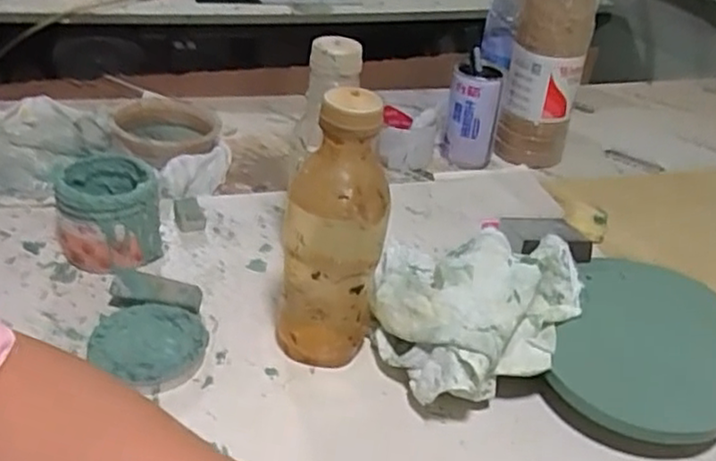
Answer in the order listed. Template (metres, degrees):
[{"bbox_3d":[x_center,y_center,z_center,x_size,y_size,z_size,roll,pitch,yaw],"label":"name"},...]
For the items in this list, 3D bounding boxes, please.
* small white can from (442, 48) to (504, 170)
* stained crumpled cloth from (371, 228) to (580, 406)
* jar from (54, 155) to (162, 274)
[{"bbox_3d":[0.141,-0.142,0.859,0.062,0.131,0.055,9,32,7],"label":"small white can"},{"bbox_3d":[0.087,0.055,0.545,0.153,0.091,0.154,-15,37,-28],"label":"stained crumpled cloth"},{"bbox_3d":[-0.220,-0.016,0.617,0.084,0.076,0.087,-7,34,-18],"label":"jar"}]

